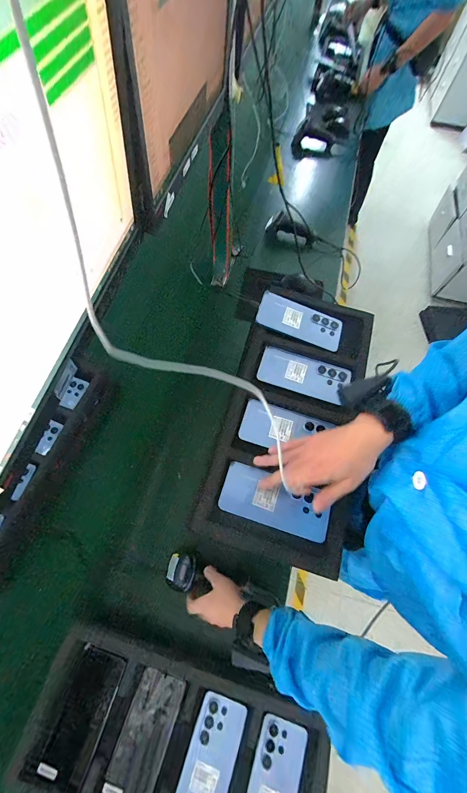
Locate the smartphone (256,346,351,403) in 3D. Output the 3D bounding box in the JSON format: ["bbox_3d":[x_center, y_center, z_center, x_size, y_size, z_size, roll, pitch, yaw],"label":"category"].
[{"bbox_3d":[0.132,-0.044,0.550,0.163,0.010,0.079,18,67,6],"label":"smartphone"}]

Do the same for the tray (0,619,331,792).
[{"bbox_3d":[-0.089,0.583,0.485,0.490,0.035,0.235,18,67,5],"label":"tray"}]

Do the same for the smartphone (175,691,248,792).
[{"bbox_3d":[-0.040,0.610,0.481,0.079,0.008,0.172,19,67,6],"label":"smartphone"}]

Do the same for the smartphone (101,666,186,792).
[{"bbox_3d":[-0.148,0.572,0.493,0.080,0.012,0.169,18,67,5],"label":"smartphone"}]

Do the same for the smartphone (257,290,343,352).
[{"bbox_3d":[0.133,-0.150,0.582,0.169,0.008,0.074,22,76,2],"label":"smartphone"}]

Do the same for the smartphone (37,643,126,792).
[{"bbox_3d":[-0.253,0.536,0.495,0.077,0.012,0.171,16,67,5],"label":"smartphone"}]

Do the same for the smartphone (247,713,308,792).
[{"bbox_3d":[0.066,0.639,0.473,0.081,0.011,0.171,19,67,6],"label":"smartphone"}]

